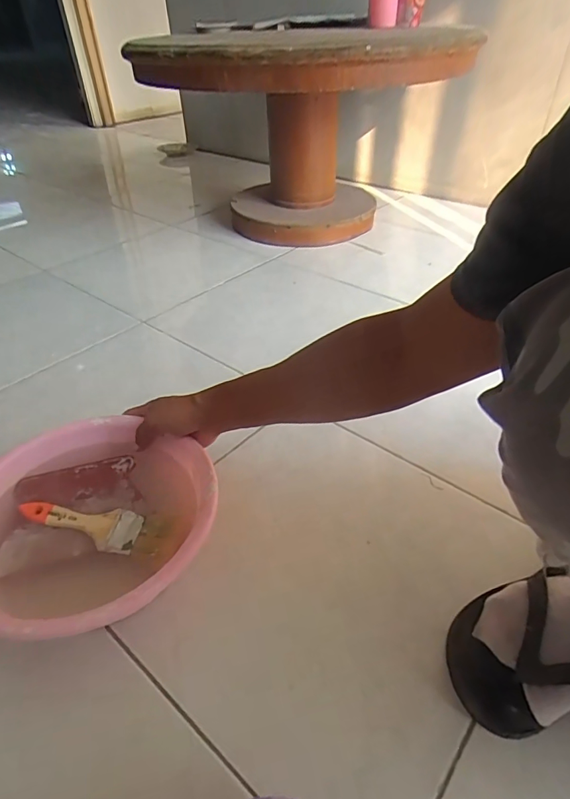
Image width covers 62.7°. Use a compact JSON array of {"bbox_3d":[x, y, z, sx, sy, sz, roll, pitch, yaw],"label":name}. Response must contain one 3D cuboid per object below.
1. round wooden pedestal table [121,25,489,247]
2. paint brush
[{"bbox_3d":[0.072,-0.610,1.148,0.632,0.463,0.629,25,46,28],"label":"round wooden pedestal table"},{"bbox_3d":[-0.208,0.139,0.514,0.177,0.008,0.048,4,39,6],"label":"paint brush"}]

